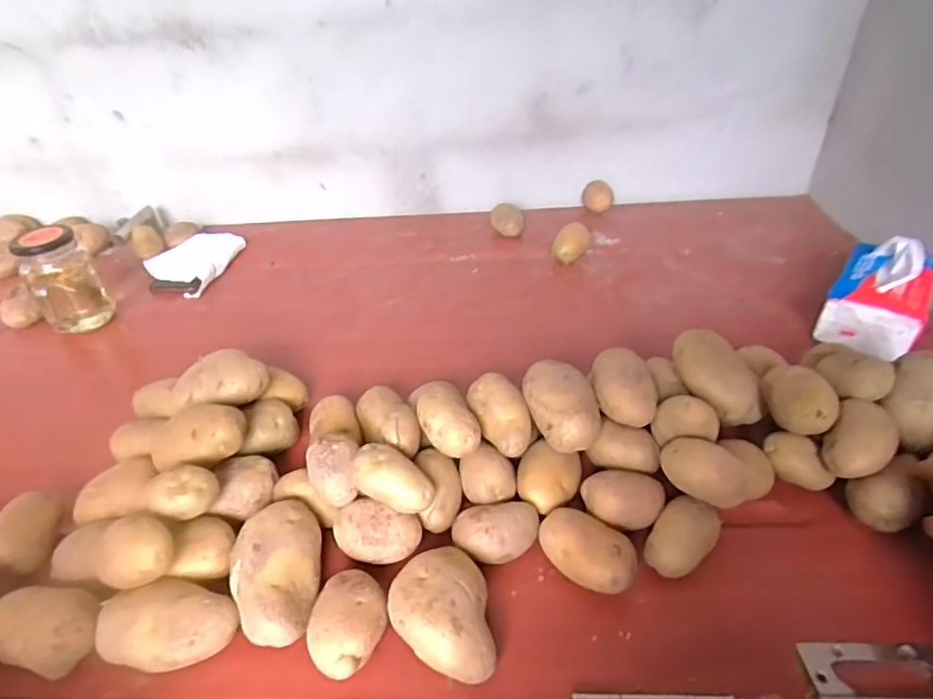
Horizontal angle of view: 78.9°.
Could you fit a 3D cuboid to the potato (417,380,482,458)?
[{"bbox_3d":[-0.016,0.059,0.488,0.041,0.032,0.066,-21,41,-19],"label":"potato"}]

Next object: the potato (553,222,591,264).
[{"bbox_3d":[0.156,-0.154,0.835,0.055,0.047,0.050,3,39,10],"label":"potato"}]

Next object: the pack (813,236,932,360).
[{"bbox_3d":[0.484,-0.066,0.658,0.094,0.094,0.155,25,47,32],"label":"pack"}]

